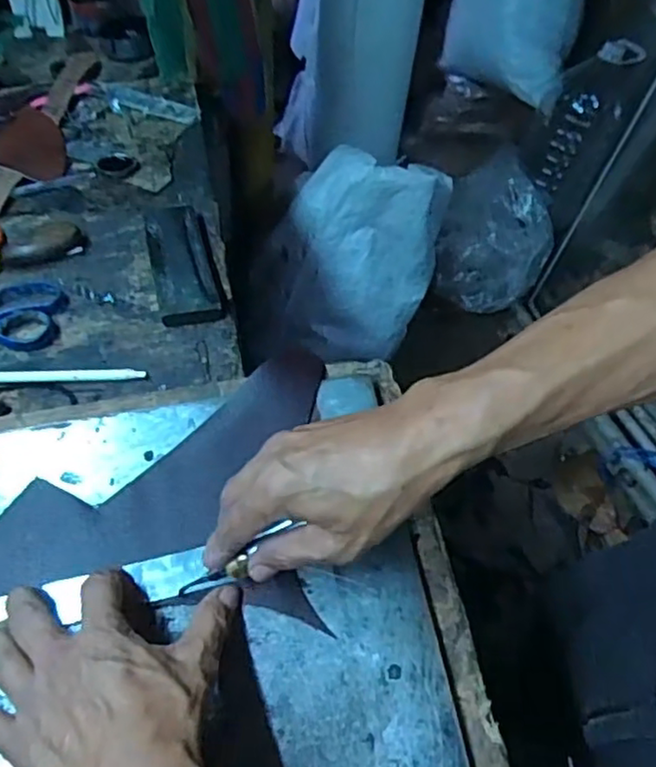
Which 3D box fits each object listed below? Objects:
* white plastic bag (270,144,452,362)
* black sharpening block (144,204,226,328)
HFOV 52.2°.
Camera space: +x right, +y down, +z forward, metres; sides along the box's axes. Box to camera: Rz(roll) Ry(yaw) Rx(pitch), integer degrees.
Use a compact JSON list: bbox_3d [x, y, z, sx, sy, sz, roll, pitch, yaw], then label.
[{"bbox_3d":[0.040,-0.212,1.170,0.271,0.331,0.189,16,52,7],"label":"white plastic bag"},{"bbox_3d":[-0.133,-0.111,0.614,0.055,0.016,0.152,-10,53,-13],"label":"black sharpening block"}]

